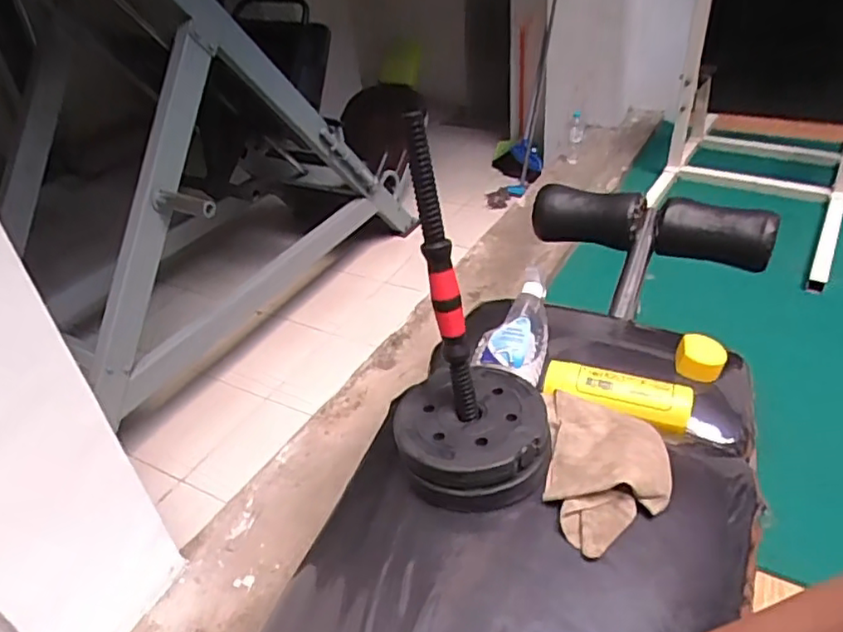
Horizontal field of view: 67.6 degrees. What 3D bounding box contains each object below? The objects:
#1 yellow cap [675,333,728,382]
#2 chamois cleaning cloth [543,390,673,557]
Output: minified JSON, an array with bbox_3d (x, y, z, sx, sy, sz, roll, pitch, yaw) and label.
[{"bbox_3d":[0.381,0.059,0.862,0.063,0.051,0.060,0,32,0],"label":"yellow cap"},{"bbox_3d":[0.207,0.161,0.707,0.129,0.062,0.222,2,36,10],"label":"chamois cleaning cloth"}]

